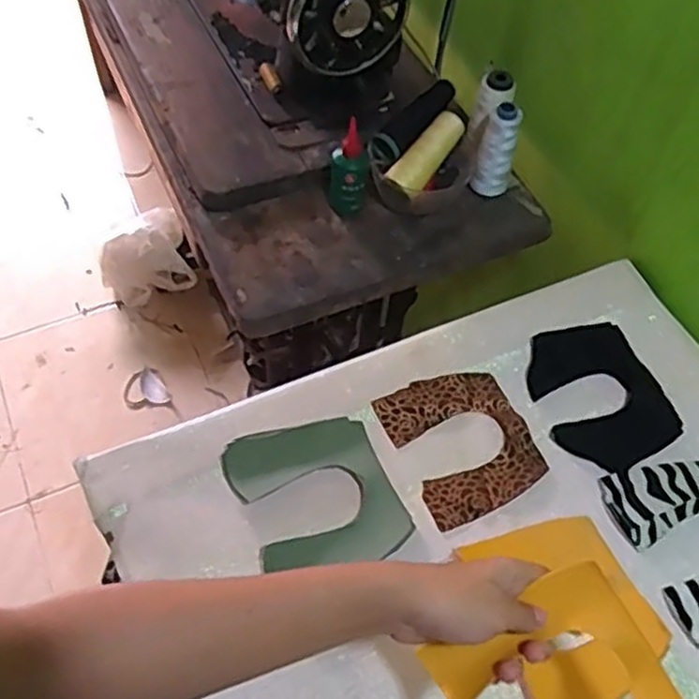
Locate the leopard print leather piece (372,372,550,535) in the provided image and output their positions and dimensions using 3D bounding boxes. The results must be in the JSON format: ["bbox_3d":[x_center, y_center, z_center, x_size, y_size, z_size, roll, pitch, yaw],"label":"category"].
[{"bbox_3d":[0.105,0.084,0.679,0.120,0.007,0.137,-22,63,-15],"label":"leopard print leather piece"}]

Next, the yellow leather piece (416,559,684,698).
[{"bbox_3d":[0.131,0.212,0.441,0.119,0.045,0.125,-24,60,-17],"label":"yellow leather piece"}]

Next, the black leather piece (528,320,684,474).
[{"bbox_3d":[0.243,0.042,0.709,0.120,0.010,0.151,-14,57,-11],"label":"black leather piece"}]

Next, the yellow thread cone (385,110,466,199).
[{"bbox_3d":[0.091,-0.220,0.829,0.037,0.039,0.114,37,82,21],"label":"yellow thread cone"}]

